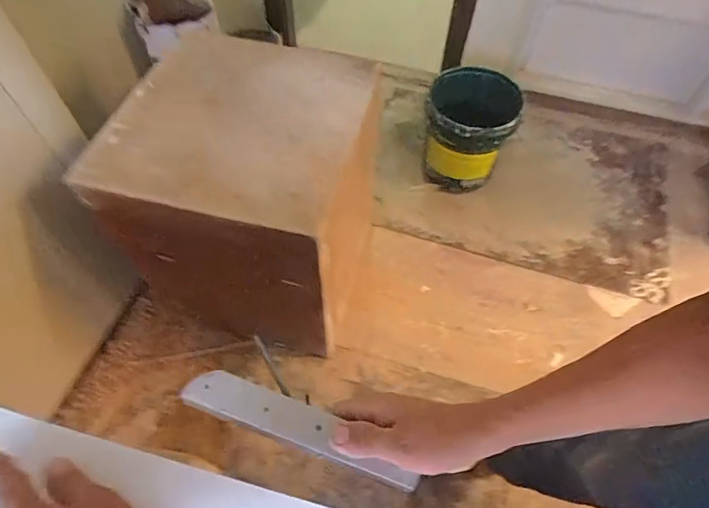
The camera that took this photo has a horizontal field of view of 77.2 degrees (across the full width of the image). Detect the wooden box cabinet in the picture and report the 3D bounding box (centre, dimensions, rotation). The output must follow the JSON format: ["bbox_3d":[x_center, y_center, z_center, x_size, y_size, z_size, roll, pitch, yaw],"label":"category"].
[{"bbox_3d":[-0.237,-0.118,1.128,0.474,0.613,0.515,15,57,7],"label":"wooden box cabinet"}]

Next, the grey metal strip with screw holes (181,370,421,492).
[{"bbox_3d":[-0.043,0.148,0.379,0.202,0.010,0.038,24,58,3],"label":"grey metal strip with screw holes"}]

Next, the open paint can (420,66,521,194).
[{"bbox_3d":[0.369,-0.419,1.521,0.284,0.304,0.348,2,56,-1],"label":"open paint can"}]

